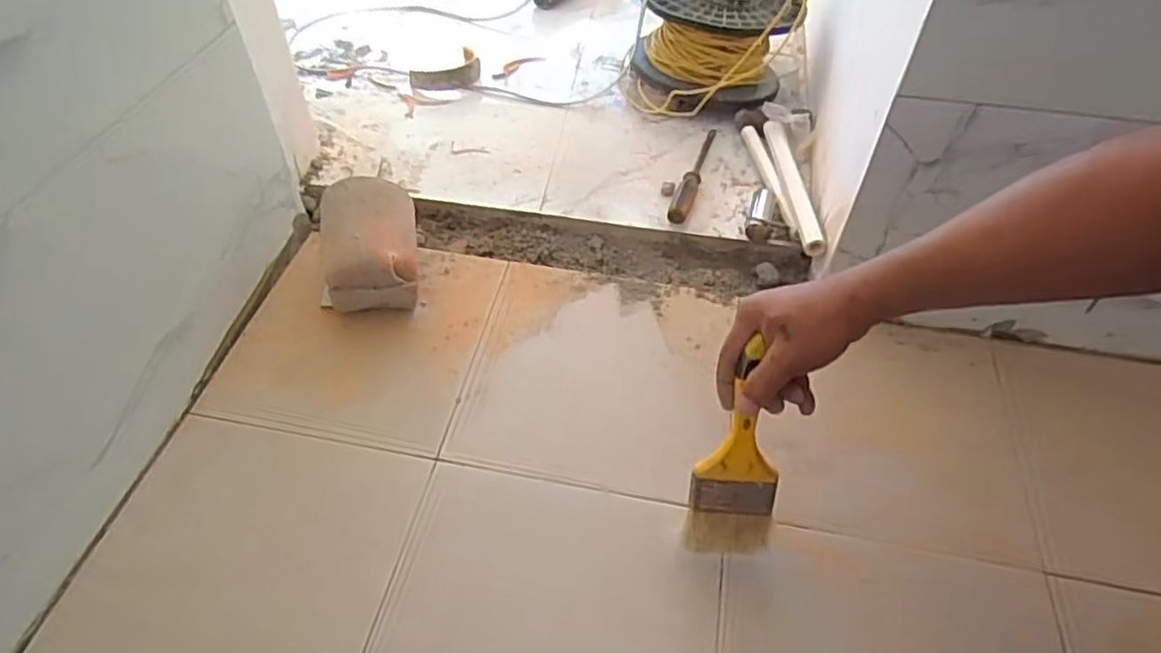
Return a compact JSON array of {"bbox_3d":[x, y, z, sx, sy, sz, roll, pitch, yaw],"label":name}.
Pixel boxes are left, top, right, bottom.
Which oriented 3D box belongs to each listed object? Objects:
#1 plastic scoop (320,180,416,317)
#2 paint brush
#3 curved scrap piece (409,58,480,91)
[{"bbox_3d":[-0.251,-0.089,0.815,0.116,0.117,0.122,-6,50,-6],"label":"plastic scoop"},{"bbox_3d":[0.135,0.110,0.588,0.071,0.202,0.019,6,21,4],"label":"paint brush"},{"bbox_3d":[-0.206,-0.388,1.095,0.114,0.043,0.053,-13,53,-13],"label":"curved scrap piece"}]

